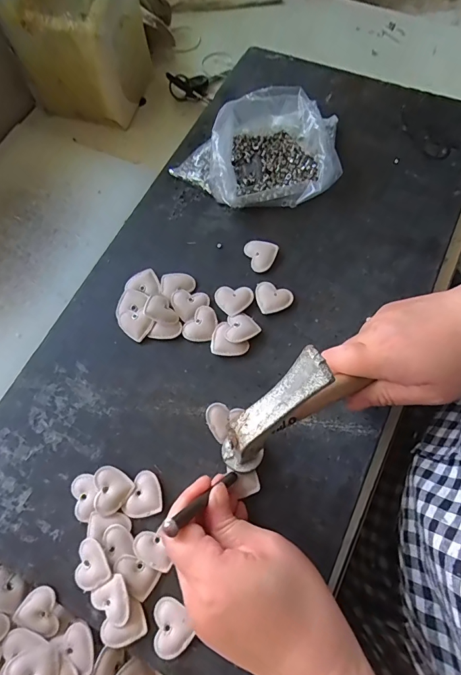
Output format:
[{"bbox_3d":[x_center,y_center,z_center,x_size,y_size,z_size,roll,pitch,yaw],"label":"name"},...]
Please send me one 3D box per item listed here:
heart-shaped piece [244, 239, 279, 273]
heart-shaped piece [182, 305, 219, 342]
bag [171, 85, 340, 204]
[{"bbox_3d":[0.030,-0.079,0.369,0.033,0.005,0.033,-3,72,11],"label":"heart-shaped piece"},{"bbox_3d":[-0.026,-0.013,0.346,0.027,0.004,0.033,18,70,11],"label":"heart-shaped piece"},{"bbox_3d":[0.025,-0.190,0.389,0.169,0.046,0.114,1,68,4],"label":"bag"}]

